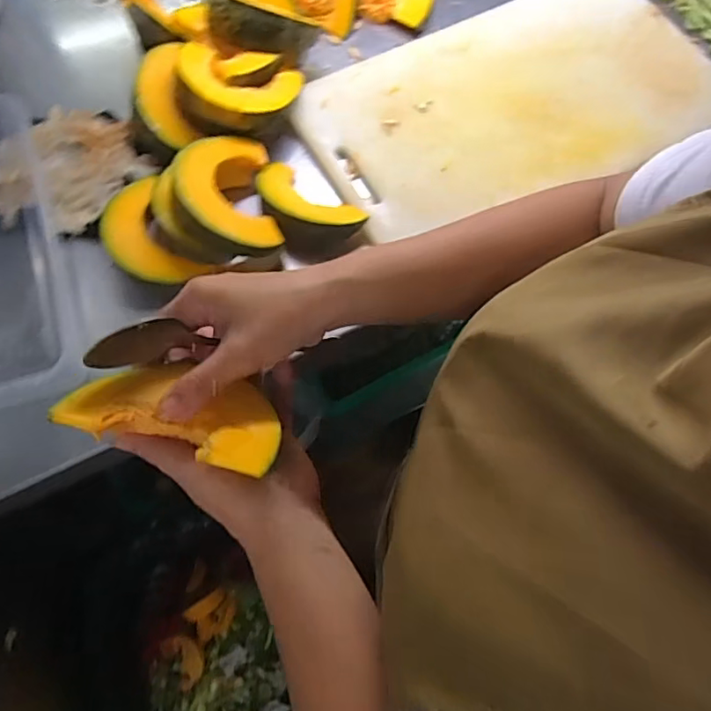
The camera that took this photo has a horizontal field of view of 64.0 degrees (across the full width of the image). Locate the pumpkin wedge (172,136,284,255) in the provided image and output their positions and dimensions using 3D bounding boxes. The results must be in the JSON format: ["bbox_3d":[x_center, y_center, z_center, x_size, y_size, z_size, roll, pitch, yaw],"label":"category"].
[{"bbox_3d":[-0.116,-0.146,0.507,0.088,0.052,0.125,-10,66,-7],"label":"pumpkin wedge"}]

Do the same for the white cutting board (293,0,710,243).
[{"bbox_3d":[0.173,-0.277,0.598,0.435,0.018,0.244,-27,72,-11],"label":"white cutting board"}]

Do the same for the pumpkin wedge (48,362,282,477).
[{"bbox_3d":[-0.103,0.041,0.334,0.113,0.039,0.068,13,32,-1],"label":"pumpkin wedge"}]

